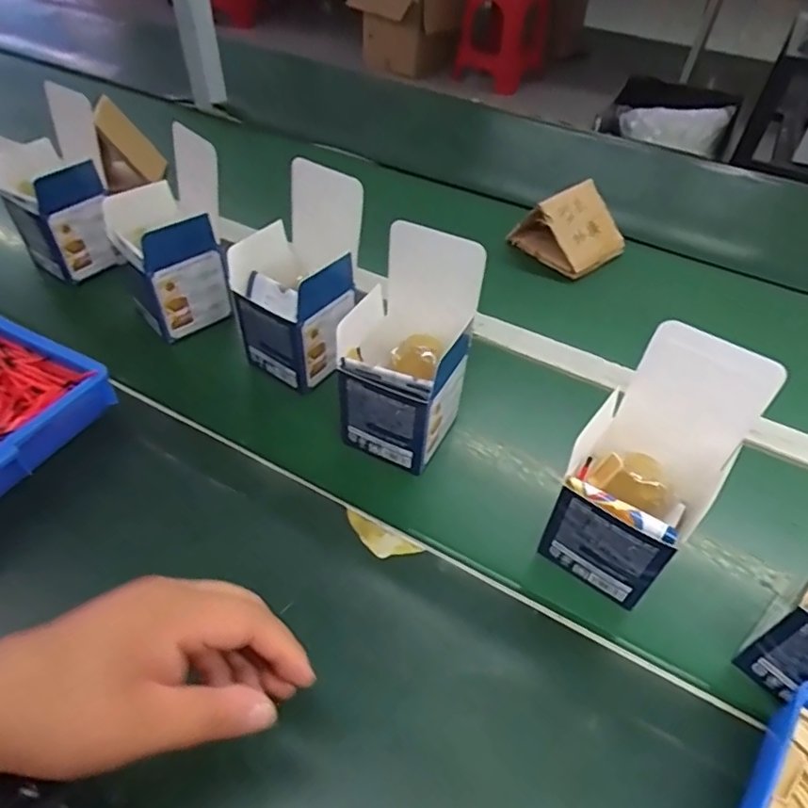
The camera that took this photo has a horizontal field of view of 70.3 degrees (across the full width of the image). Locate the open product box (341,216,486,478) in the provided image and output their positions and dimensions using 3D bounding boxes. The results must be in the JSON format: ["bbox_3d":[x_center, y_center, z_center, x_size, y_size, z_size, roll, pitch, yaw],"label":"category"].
[{"bbox_3d":[-0.001,-0.041,0.477,0.090,0.189,0.079,25,46,19],"label":"open product box"}]

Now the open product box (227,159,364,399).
[{"bbox_3d":[-0.104,-0.117,0.542,0.094,0.178,0.089,25,46,20],"label":"open product box"}]

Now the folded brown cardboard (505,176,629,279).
[{"bbox_3d":[0.214,-0.226,0.729,0.107,0.078,0.098,-23,50,-28],"label":"folded brown cardboard"}]

